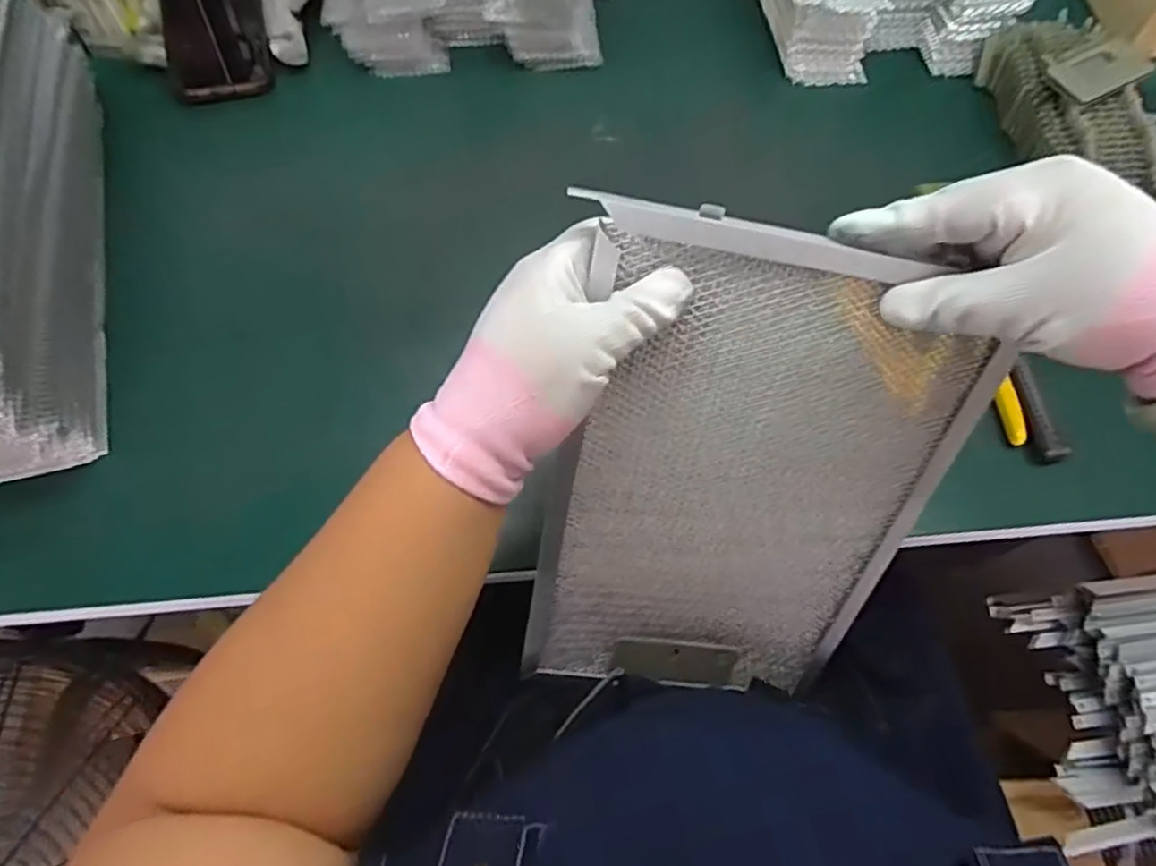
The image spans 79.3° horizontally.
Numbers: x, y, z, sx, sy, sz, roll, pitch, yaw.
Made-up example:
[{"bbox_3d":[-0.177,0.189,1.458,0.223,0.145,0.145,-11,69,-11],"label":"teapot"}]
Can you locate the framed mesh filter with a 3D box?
[{"bbox_3d":[0.088,0.042,0.394,0.201,0.325,0.012,6,40,-3],"label":"framed mesh filter"}]

